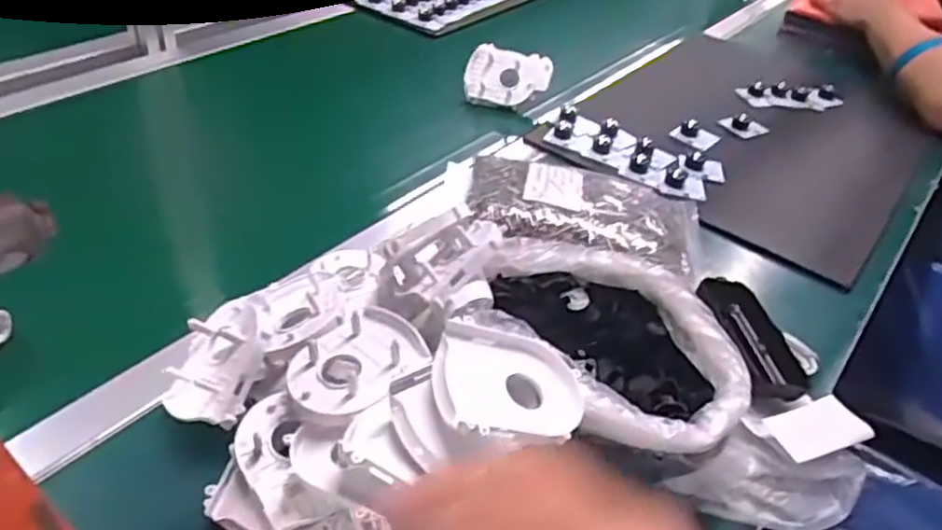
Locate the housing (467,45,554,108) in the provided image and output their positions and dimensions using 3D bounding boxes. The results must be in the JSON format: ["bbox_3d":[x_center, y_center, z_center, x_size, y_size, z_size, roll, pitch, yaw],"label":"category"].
[{"bbox_3d":[0.045,-0.224,0.844,0.098,0.067,0.025,9,0,-2],"label":"housing"}]

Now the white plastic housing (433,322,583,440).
[{"bbox_3d":[0.020,0.068,0.386,0.083,0.023,0.070,9,45,-23],"label":"white plastic housing"}]

